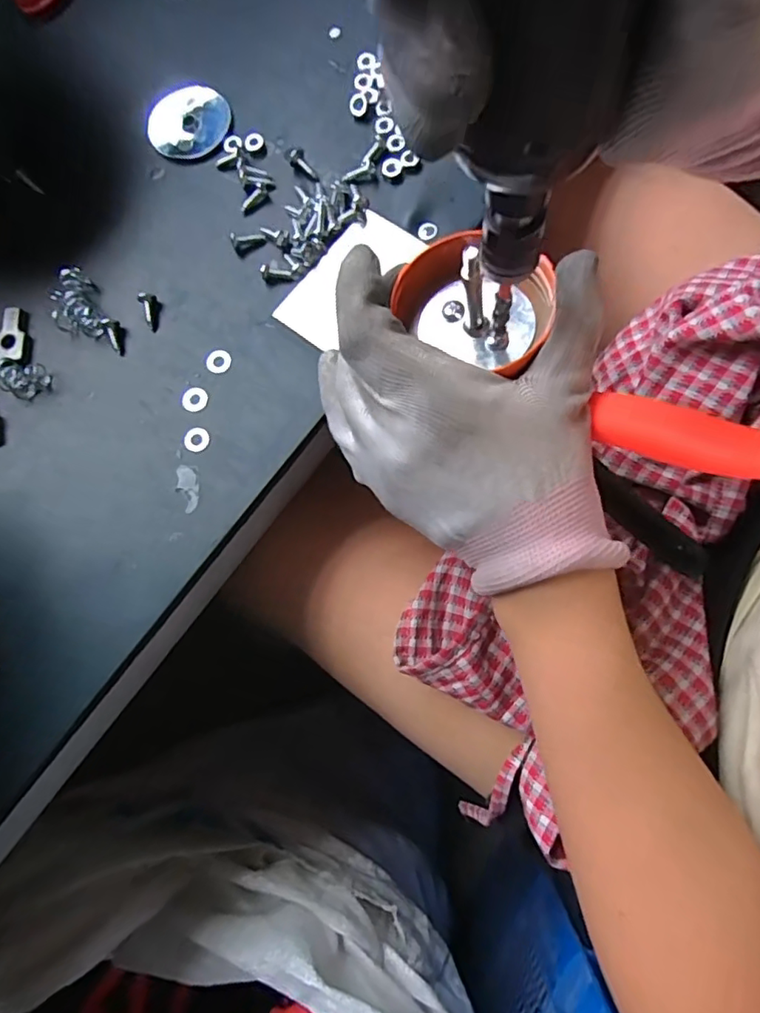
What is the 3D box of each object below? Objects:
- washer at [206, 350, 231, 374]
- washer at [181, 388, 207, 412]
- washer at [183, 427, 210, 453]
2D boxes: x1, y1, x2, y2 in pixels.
[{"bbox_3d":[-0.081,-0.073,0.283,0.013,0.004,0.012,-1,78,6],"label":"washer"},{"bbox_3d":[-0.092,-0.054,0.279,0.013,0.004,0.013,-1,78,6],"label":"washer"},{"bbox_3d":[-0.090,-0.033,0.275,0.012,0.004,0.013,-1,78,6],"label":"washer"}]

